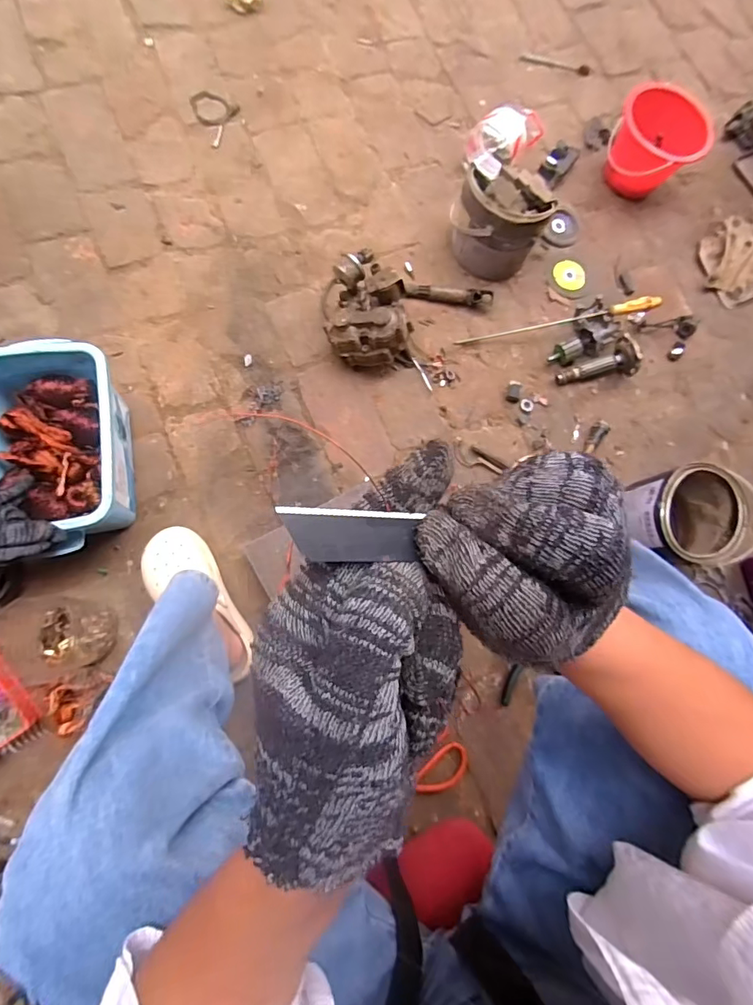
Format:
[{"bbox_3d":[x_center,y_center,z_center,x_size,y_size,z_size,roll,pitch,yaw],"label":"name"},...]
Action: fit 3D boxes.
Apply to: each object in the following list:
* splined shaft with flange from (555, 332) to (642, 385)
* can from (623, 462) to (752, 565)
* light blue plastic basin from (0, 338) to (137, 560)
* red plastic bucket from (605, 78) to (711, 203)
[{"bbox_3d":[0.415,-0.263,0.913,0.145,0.058,0.068,-12,82,-5],"label":"splined shaft with flange"},{"bbox_3d":[0.504,0.027,0.817,0.171,0.146,0.153,-17,83,-7],"label":"can"},{"bbox_3d":[-0.475,-0.067,0.731,0.195,0.161,0.292,-6,79,-8],"label":"light blue plastic basin"},{"bbox_3d":[0.545,-0.701,0.957,0.170,0.120,0.166,1,81,-3],"label":"red plastic bucket"}]

